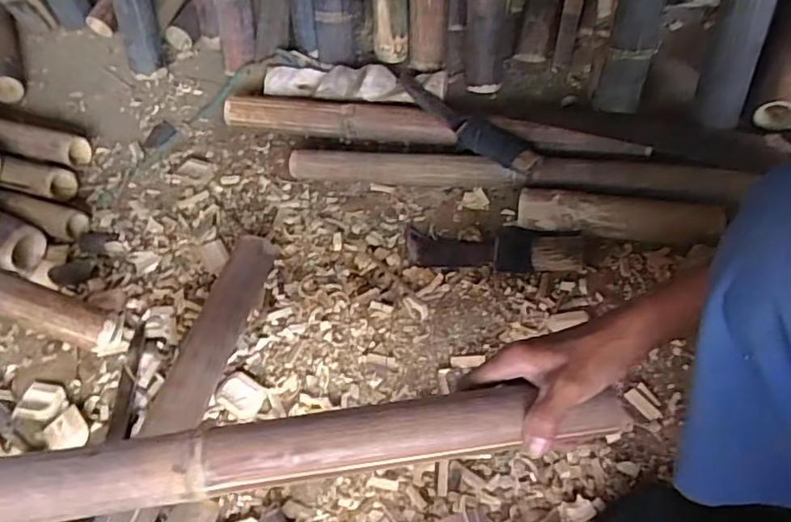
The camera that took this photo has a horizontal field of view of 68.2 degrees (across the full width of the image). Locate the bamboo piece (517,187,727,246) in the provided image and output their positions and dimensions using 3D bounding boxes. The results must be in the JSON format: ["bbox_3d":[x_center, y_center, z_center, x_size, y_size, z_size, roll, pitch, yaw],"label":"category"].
[{"bbox_3d":[0.288,-0.059,0.764,0.243,0.059,0.045,5,10,13],"label":"bamboo piece"}]

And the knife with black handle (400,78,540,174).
[{"bbox_3d":[0.098,-0.207,0.872,0.063,0.037,0.286,-37,58,-19],"label":"knife with black handle"}]

